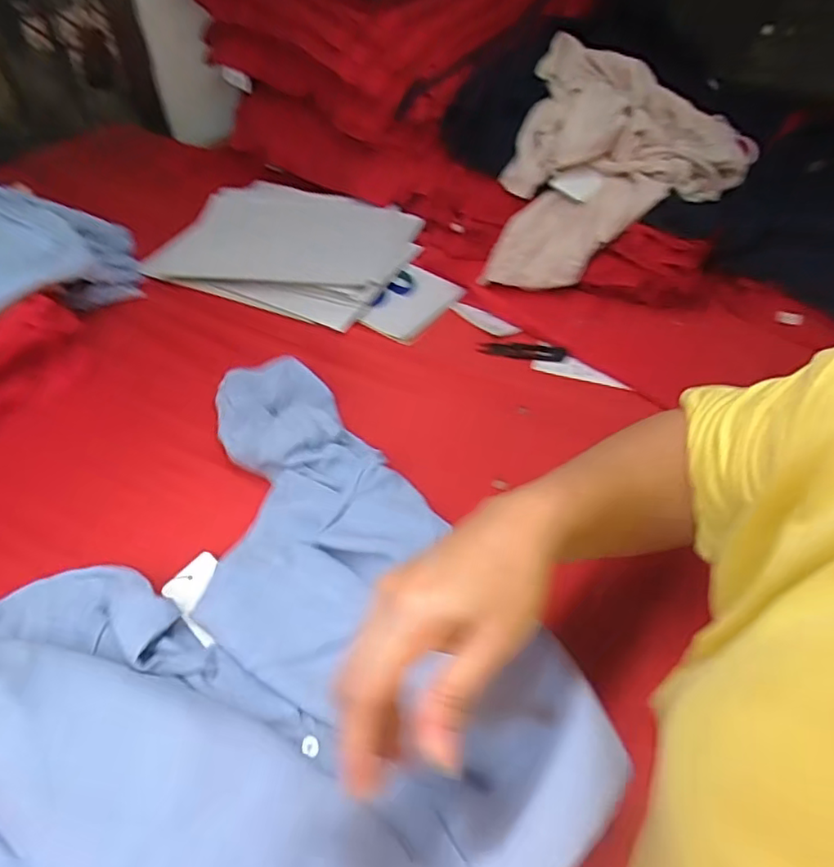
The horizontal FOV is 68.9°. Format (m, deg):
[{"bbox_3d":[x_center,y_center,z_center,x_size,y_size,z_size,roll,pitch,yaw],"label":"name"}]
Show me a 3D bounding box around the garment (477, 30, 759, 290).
[{"bbox_3d":[0.266,-0.325,0.771,0.281,0.193,0.333,13,49,13],"label":"garment"}]

